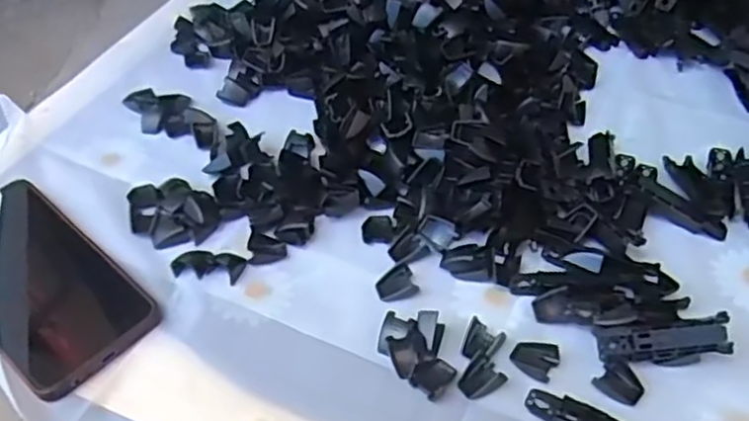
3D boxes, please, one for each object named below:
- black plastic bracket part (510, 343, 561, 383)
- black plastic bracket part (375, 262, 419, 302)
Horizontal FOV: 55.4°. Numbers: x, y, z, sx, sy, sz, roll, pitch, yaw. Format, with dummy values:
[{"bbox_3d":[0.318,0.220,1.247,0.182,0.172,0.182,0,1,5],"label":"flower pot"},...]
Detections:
[{"bbox_3d":[0.085,0.078,0.376,0.023,0.005,0.020,19,51,20],"label":"black plastic bracket part"},{"bbox_3d":[0.013,0.043,0.420,0.024,0.006,0.020,-20,48,-14],"label":"black plastic bracket part"}]

